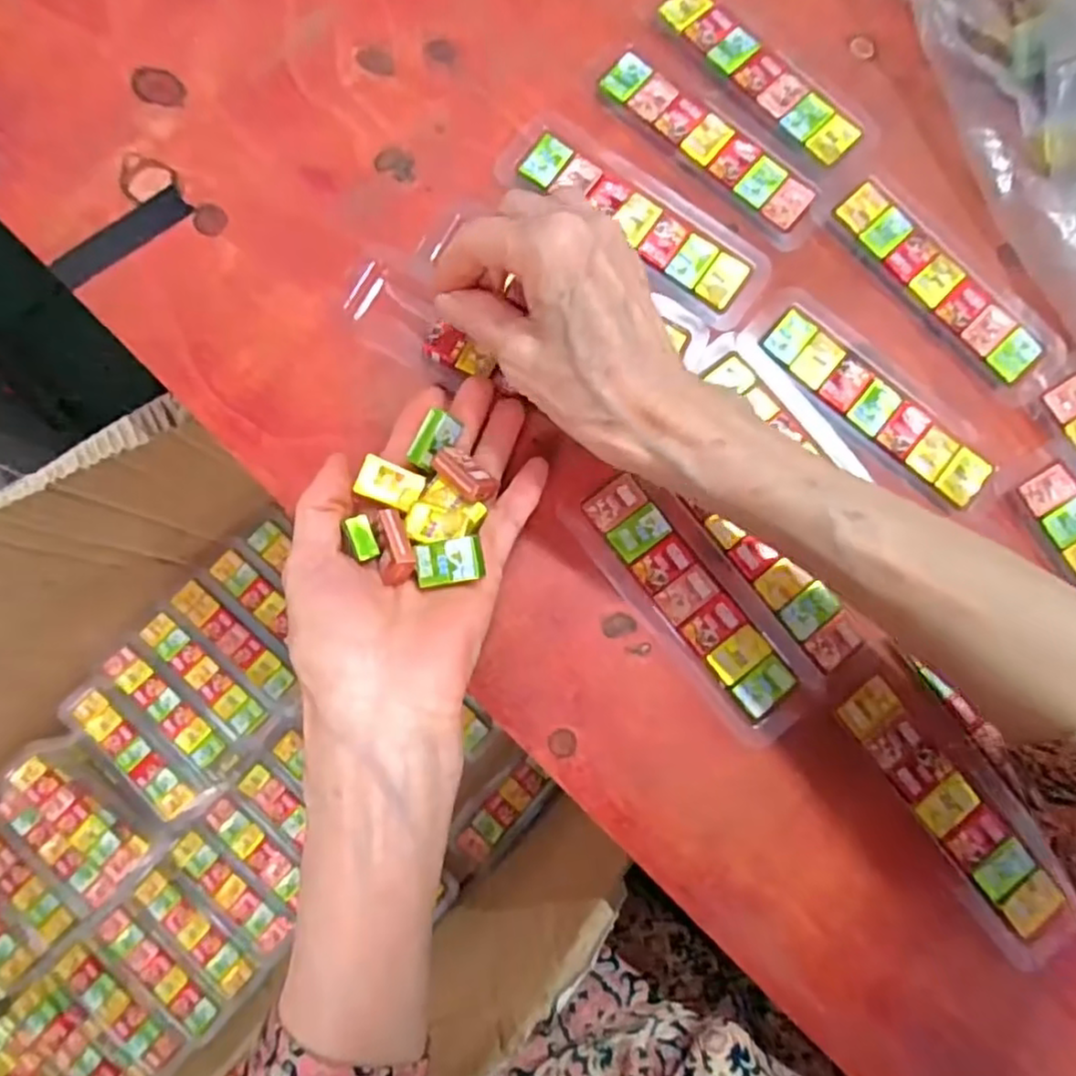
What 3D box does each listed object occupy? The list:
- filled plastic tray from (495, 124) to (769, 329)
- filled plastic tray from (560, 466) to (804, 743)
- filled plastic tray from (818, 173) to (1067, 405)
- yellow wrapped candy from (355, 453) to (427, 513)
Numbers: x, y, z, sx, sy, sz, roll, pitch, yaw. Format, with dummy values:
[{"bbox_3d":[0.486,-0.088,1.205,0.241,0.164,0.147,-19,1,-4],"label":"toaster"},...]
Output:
[{"bbox_3d":[0.044,-0.151,0.329,0.136,0.004,0.044,34,81,4],"label":"filled plastic tray"},{"bbox_3d":[0.068,0.027,0.303,0.042,0.008,0.132,-37,84,-7],"label":"filled plastic tray"},{"bbox_3d":[0.198,-0.125,0.333,0.045,0.006,0.136,-44,85,-8],"label":"filled plastic tray"},{"bbox_3d":[-0.060,-0.022,0.278,0.025,0.004,0.017,23,74,-17],"label":"yellow wrapped candy"}]

